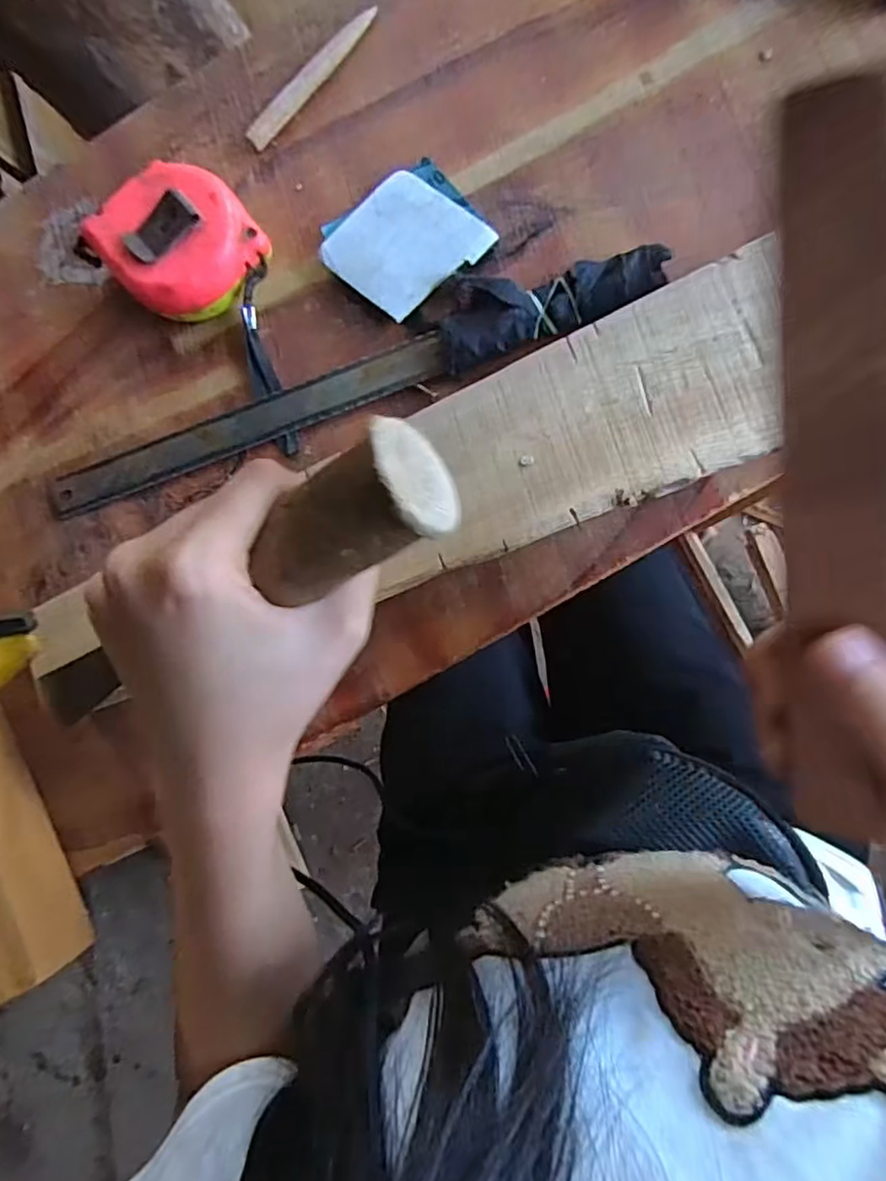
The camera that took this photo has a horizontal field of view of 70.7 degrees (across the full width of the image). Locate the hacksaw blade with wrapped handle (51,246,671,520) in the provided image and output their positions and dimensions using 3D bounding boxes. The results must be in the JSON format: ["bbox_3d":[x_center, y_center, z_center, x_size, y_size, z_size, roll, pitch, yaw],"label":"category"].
[{"bbox_3d":[-0.047,-0.097,0.290,0.299,0.015,0.036,-20,83,4],"label":"hacksaw blade with wrapped handle"}]

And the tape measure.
[{"bbox_3d":[-0.125,-0.162,0.295,0.065,0.034,0.067,-44,82,1],"label":"tape measure"}]

